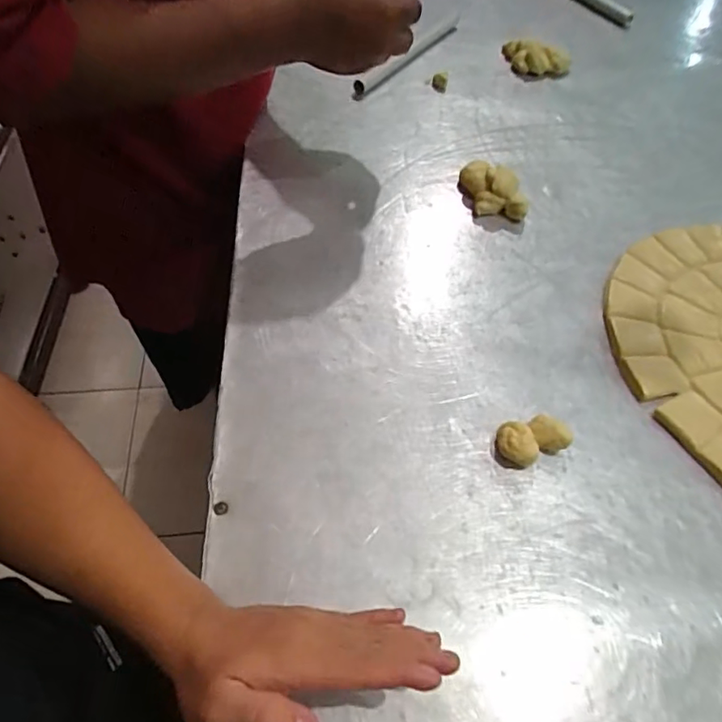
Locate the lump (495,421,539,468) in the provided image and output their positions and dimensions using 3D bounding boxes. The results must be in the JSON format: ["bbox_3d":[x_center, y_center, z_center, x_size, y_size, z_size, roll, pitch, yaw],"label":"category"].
[{"bbox_3d":[0.130,0.070,0.446,0.034,0.023,0.031,18,58,10],"label":"lump"}]

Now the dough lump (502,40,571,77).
[{"bbox_3d":[0.253,-0.440,0.777,0.097,0.042,0.038,22,59,13],"label":"dough lump"}]

